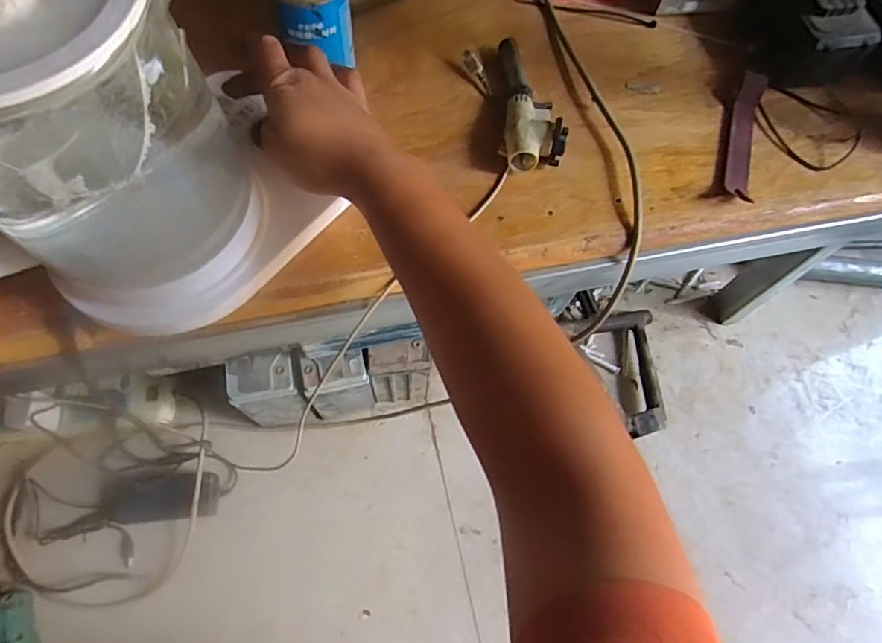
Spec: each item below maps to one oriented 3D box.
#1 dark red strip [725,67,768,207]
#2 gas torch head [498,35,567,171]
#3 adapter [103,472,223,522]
[{"bbox_3d":[0.277,-0.167,0.469,0.024,0.022,0.139,16,69,3],"label":"dark red strip"},{"bbox_3d":[0.081,-0.200,0.467,0.051,0.034,0.143,2,69,-2],"label":"gas torch head"},{"bbox_3d":[-0.370,0.232,0.686,0.140,0.031,0.056,-3,70,-4],"label":"adapter"}]

